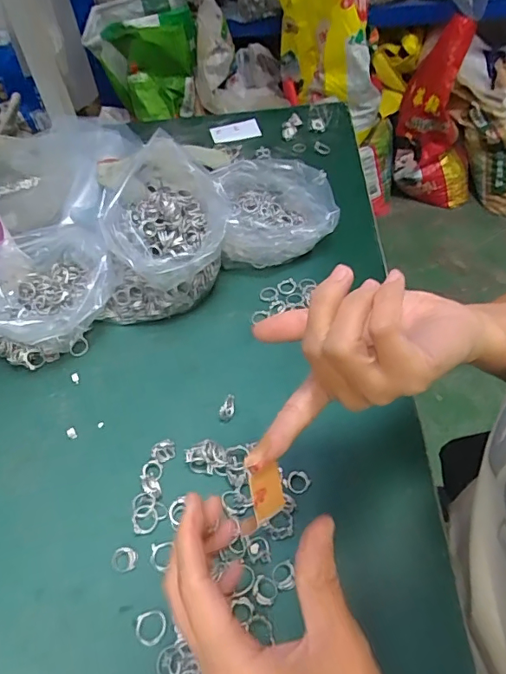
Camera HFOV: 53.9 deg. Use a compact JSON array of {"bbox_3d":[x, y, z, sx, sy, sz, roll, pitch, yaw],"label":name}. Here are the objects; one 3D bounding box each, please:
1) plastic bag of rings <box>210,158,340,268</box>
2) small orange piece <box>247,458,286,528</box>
[{"bbox_3d":[0.027,-0.153,0.594,0.146,0.086,0.114,-14,50,-7],"label":"plastic bag of rings"},{"bbox_3d":[0.007,0.076,0.244,0.017,0.028,0.004,-17,14,-29],"label":"small orange piece"}]

